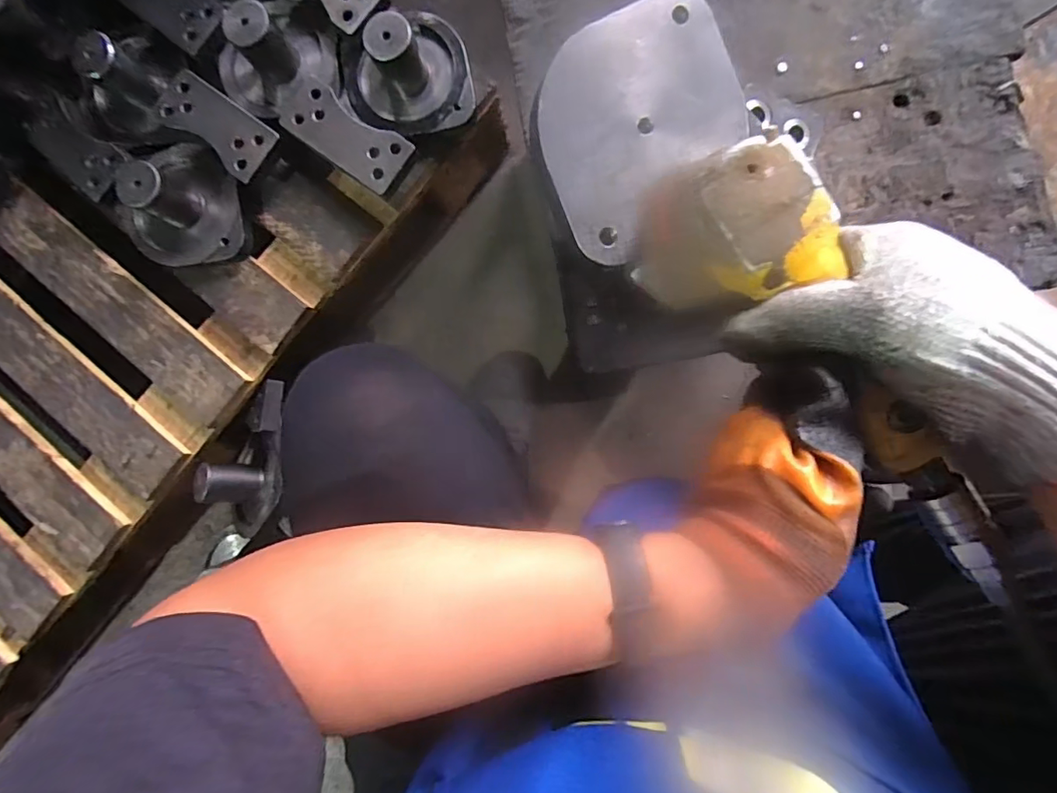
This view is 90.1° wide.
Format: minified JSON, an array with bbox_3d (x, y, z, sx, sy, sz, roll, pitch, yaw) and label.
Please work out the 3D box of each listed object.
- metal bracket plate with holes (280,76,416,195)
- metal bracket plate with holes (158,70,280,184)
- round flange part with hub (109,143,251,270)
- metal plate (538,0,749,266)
[{"bbox_3d":[-0.196,-0.280,0.562,0.142,0.014,0.063,36,90,3],"label":"metal bracket plate with holes"},{"bbox_3d":[-0.345,-0.299,0.582,0.134,0.012,0.063,38,92,6],"label":"metal bracket plate with holes"},{"bbox_3d":[-0.386,-0.210,0.584,0.126,0.089,0.133,0,88,6],"label":"round flange part with hub"},{"bbox_3d":[0.072,-0.168,0.325,0.141,0.005,0.123,-32,101,-8],"label":"metal plate"}]

